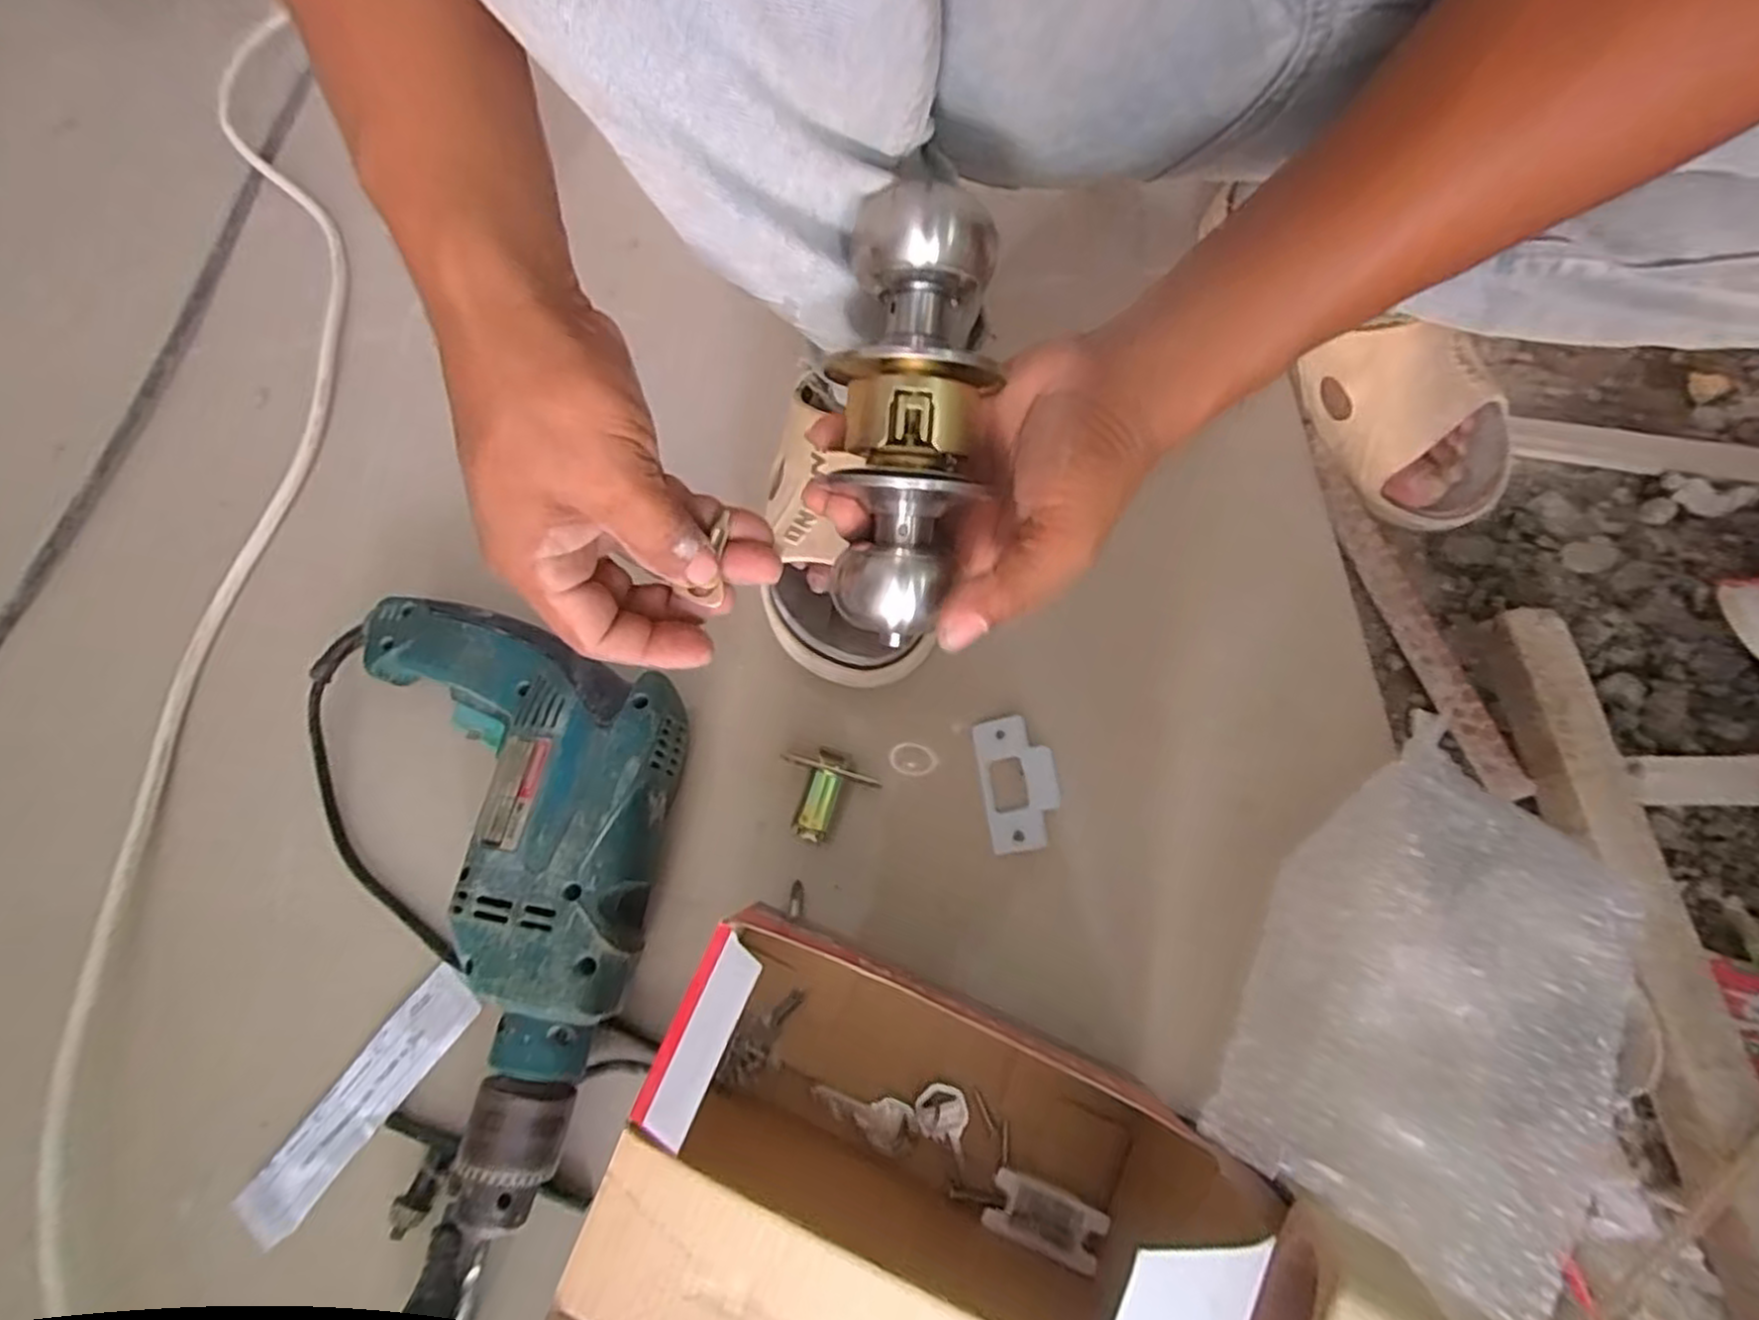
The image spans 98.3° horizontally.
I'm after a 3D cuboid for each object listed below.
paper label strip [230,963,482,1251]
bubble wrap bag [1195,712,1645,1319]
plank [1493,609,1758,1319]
[{"bbox_3d":[-0.249,0.210,0.366,0.034,0.004,0.128,35,74,14],"label":"paper label strip"},{"bbox_3d":[0.234,0.134,0.319,0.123,0.040,0.203,30,73,13],"label":"bubble wrap bag"},{"bbox_3d":[0.375,0.159,0.358,0.046,0.020,0.391,-2,69,1],"label":"plank"}]

